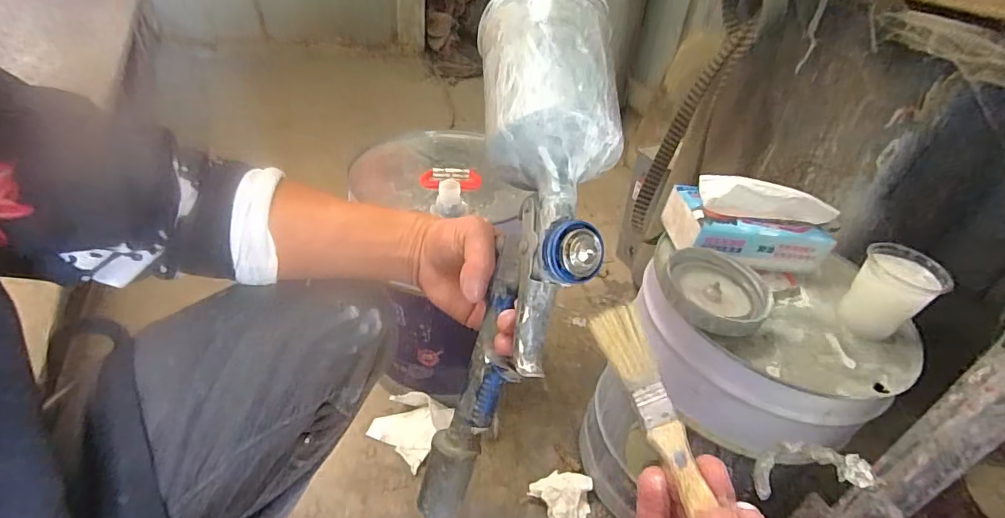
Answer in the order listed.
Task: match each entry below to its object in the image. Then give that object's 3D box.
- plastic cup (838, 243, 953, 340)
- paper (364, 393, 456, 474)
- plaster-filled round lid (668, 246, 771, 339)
[{"bbox_3d":[0.375,0.037,0.489,0.064,0.074,0.069,4,38,-3],"label":"plastic cup"},{"bbox_3d":[-0.135,0.242,0.737,0.116,0.039,0.113,26,42,23],"label":"paper"},{"bbox_3d":[0.205,0.033,0.484,0.095,0.026,0.104,4,38,-3],"label":"plaster-filled round lid"}]

